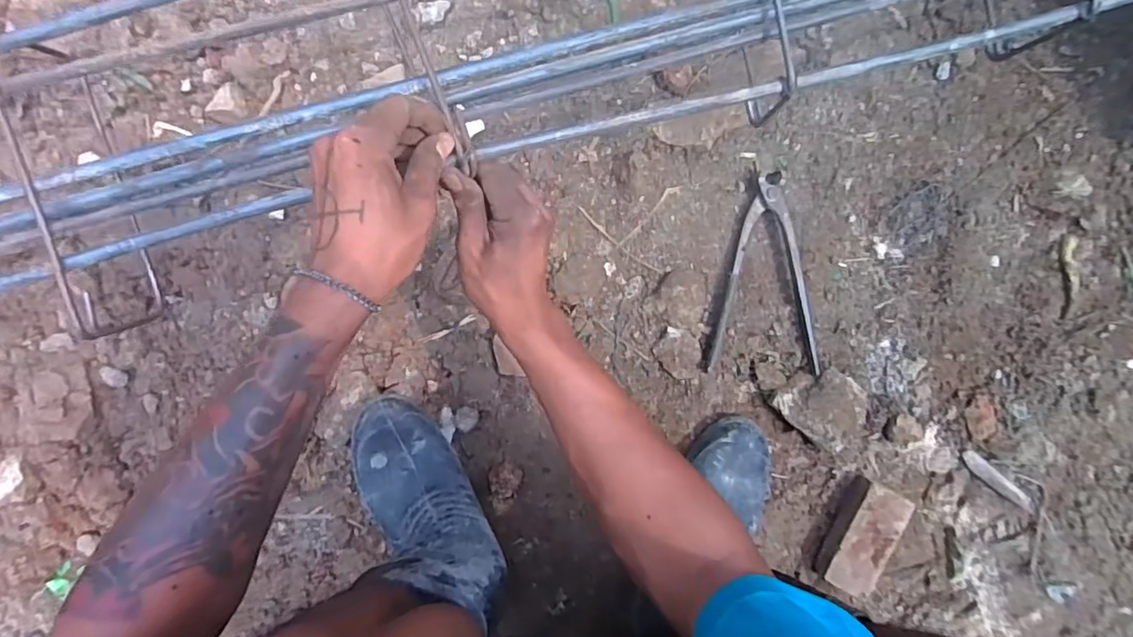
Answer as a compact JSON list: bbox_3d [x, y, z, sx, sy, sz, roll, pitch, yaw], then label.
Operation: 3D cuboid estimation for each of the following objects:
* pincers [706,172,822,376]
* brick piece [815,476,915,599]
[{"bbox_3d":[0.219,-0.043,0.609,0.116,0.016,0.200,7,95,-5],"label":"pincers"},{"bbox_3d":[0.328,0.242,0.650,0.064,0.038,0.120,27,93,-6],"label":"brick piece"}]

